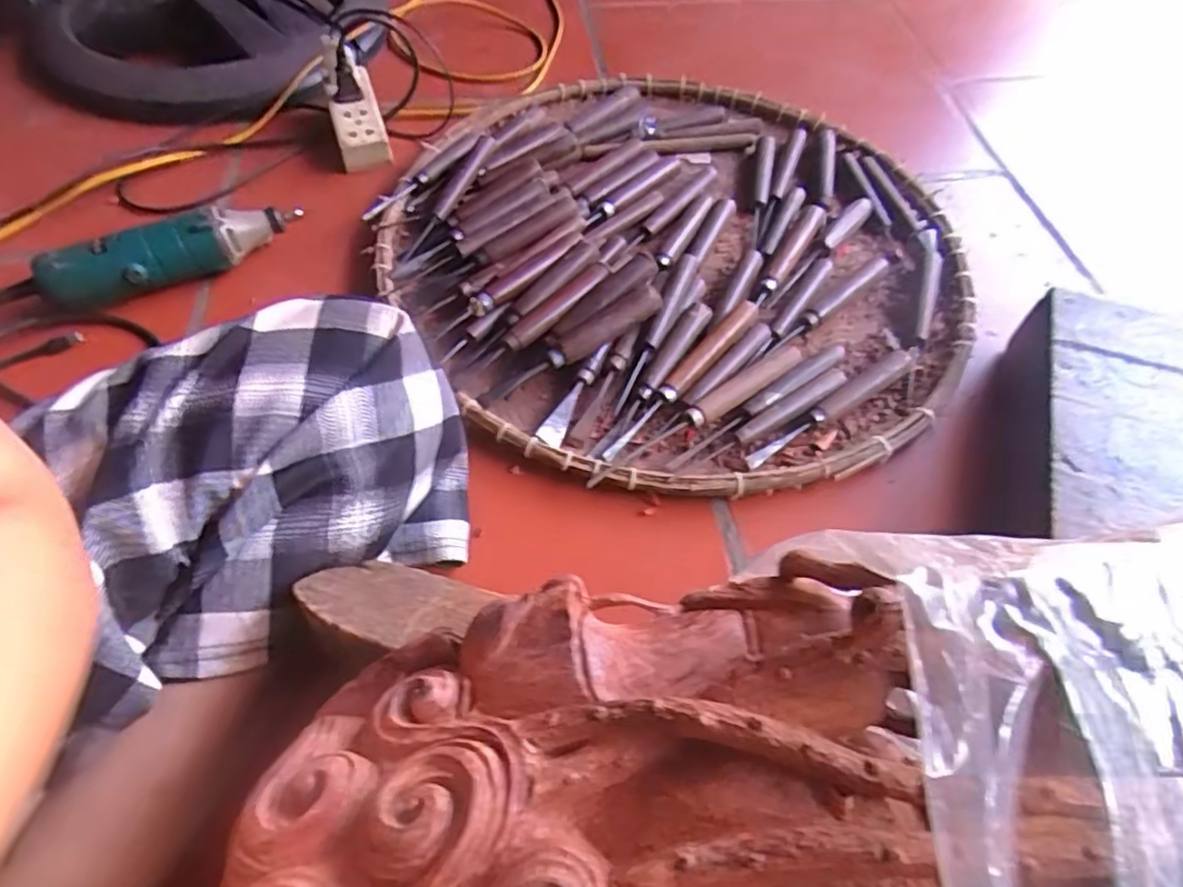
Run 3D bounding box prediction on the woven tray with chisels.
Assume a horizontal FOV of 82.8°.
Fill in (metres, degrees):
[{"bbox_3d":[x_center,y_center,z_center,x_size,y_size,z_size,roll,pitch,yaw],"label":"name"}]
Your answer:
[{"bbox_3d":[0.073,-0.180,0.617,0.511,0.044,0.493,29,61,16],"label":"woven tray with chisels"}]

